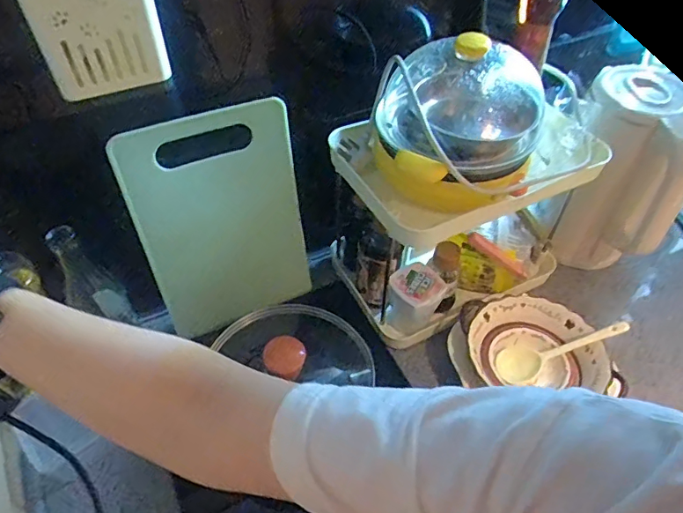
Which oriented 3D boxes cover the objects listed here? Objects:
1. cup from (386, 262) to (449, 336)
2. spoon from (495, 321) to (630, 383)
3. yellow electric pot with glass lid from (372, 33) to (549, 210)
[{"bbox_3d":[0.098,0.058,0.668,0.063,0.085,0.059,36,57,26],"label":"cup"},{"bbox_3d":[0.264,0.110,0.611,0.160,0.020,0.044,-19,50,4],"label":"spoon"},{"bbox_3d":[0.130,-0.148,0.544,0.184,0.134,0.159,8,49,5],"label":"yellow electric pot with glass lid"}]

